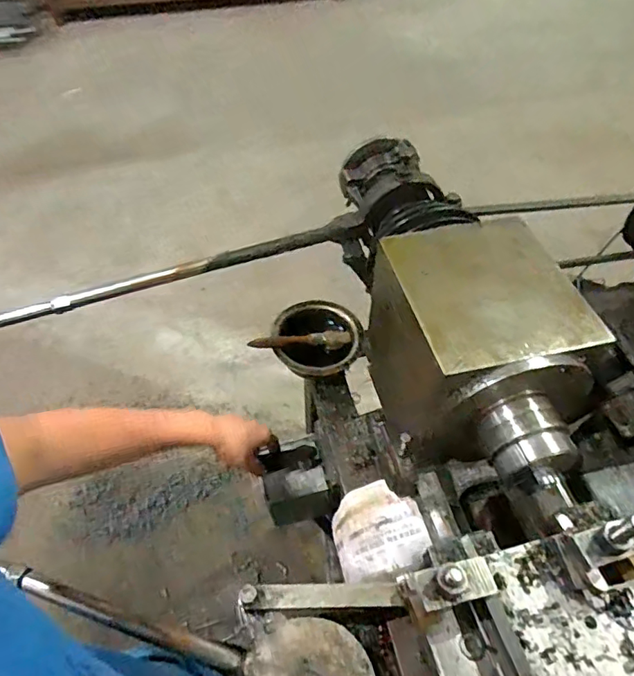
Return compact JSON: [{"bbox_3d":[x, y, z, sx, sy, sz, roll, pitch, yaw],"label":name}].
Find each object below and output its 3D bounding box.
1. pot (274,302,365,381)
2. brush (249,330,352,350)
[{"bbox_3d":[0.002,0.002,0.748,0.125,0.046,0.136,0,50,0],"label":"pot"},{"bbox_3d":[-0.024,0.003,0.730,0.147,0.019,0.026,-3,49,-20],"label":"brush"}]

